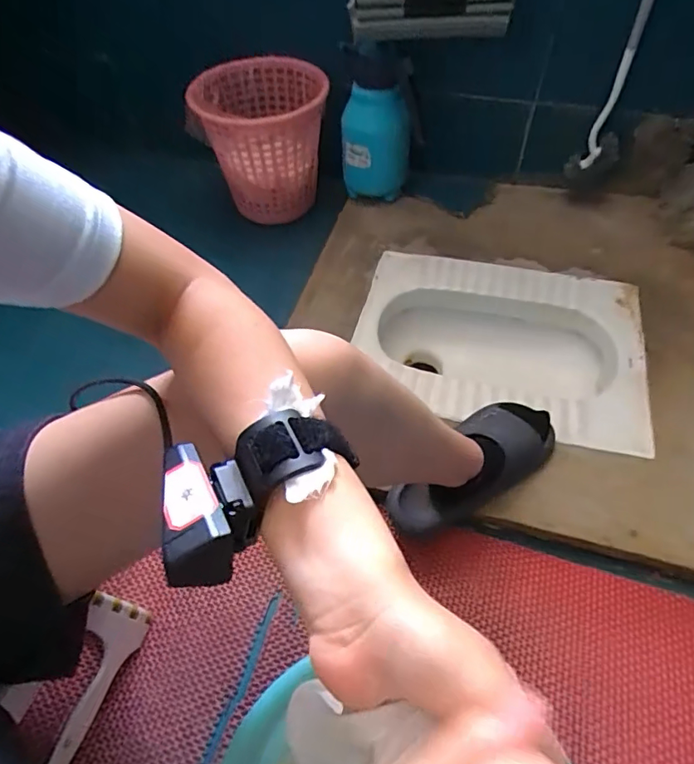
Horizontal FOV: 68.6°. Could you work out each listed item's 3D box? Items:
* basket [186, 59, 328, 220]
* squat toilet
[{"bbox_3d":[-0.169,-0.522,1.122,0.238,0.251,0.254,1,52,-1],"label":"basket"},{"bbox_3d":[0.261,-0.050,0.939,0.484,0.135,0.379,13,53,9],"label":"squat toilet"}]

